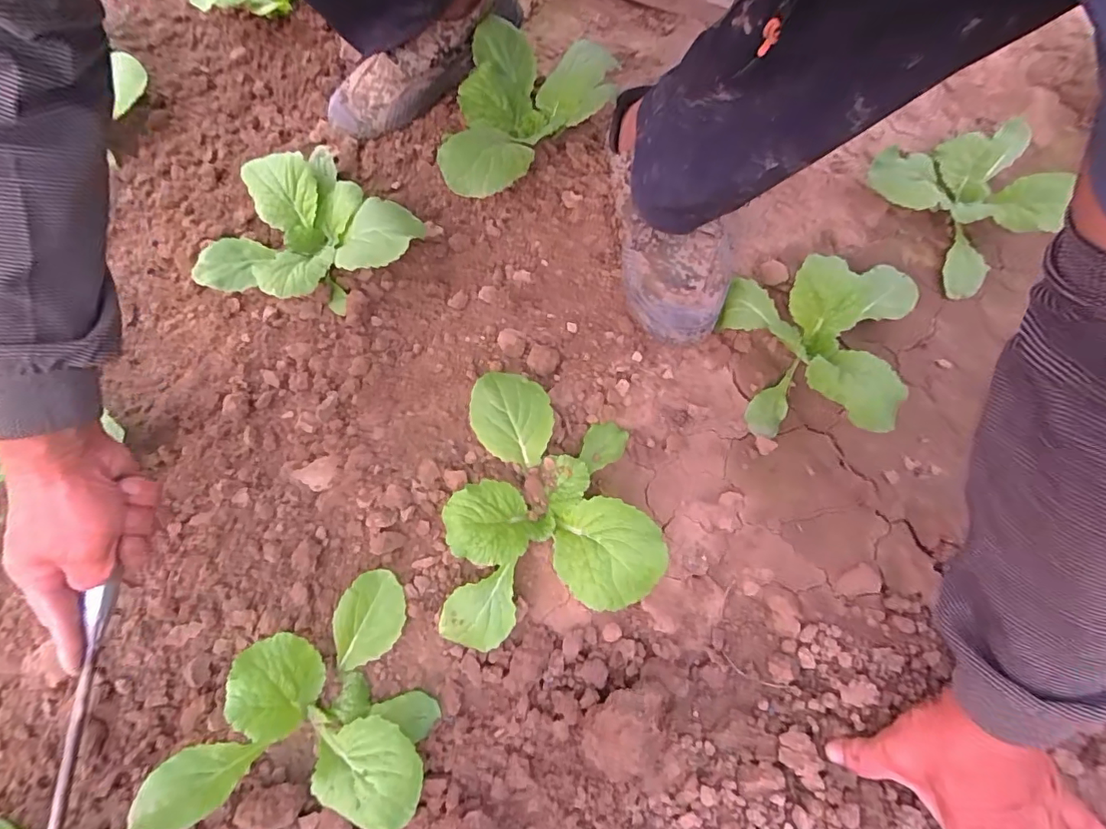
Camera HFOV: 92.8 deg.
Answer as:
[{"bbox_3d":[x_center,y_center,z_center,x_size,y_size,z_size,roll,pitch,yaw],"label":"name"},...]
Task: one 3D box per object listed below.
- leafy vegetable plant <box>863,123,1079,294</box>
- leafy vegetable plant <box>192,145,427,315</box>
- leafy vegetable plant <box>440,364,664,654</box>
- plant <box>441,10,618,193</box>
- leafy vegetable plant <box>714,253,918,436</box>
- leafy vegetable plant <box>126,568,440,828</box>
[{"bbox_3d":[0.435,-0.227,0.546,0.156,0.066,0.159,-31,73,-10],"label":"leafy vegetable plant"},{"bbox_3d":[-0.264,-0.180,0.549,0.194,0.069,0.216,-41,75,-13],"label":"leafy vegetable plant"},{"bbox_3d":[0.000,0.079,0.456,0.176,0.060,0.230,3,70,2],"label":"leafy vegetable plant"},{"bbox_3d":[-0.028,-0.321,0.585,0.183,0.076,0.227,11,72,6],"label":"plant"},{"bbox_3d":[0.246,-0.076,0.507,0.167,0.076,0.197,21,71,8],"label":"leafy vegetable plant"},{"bbox_3d":[-0.181,0.215,0.409,0.173,0.084,0.182,8,70,3],"label":"leafy vegetable plant"}]

